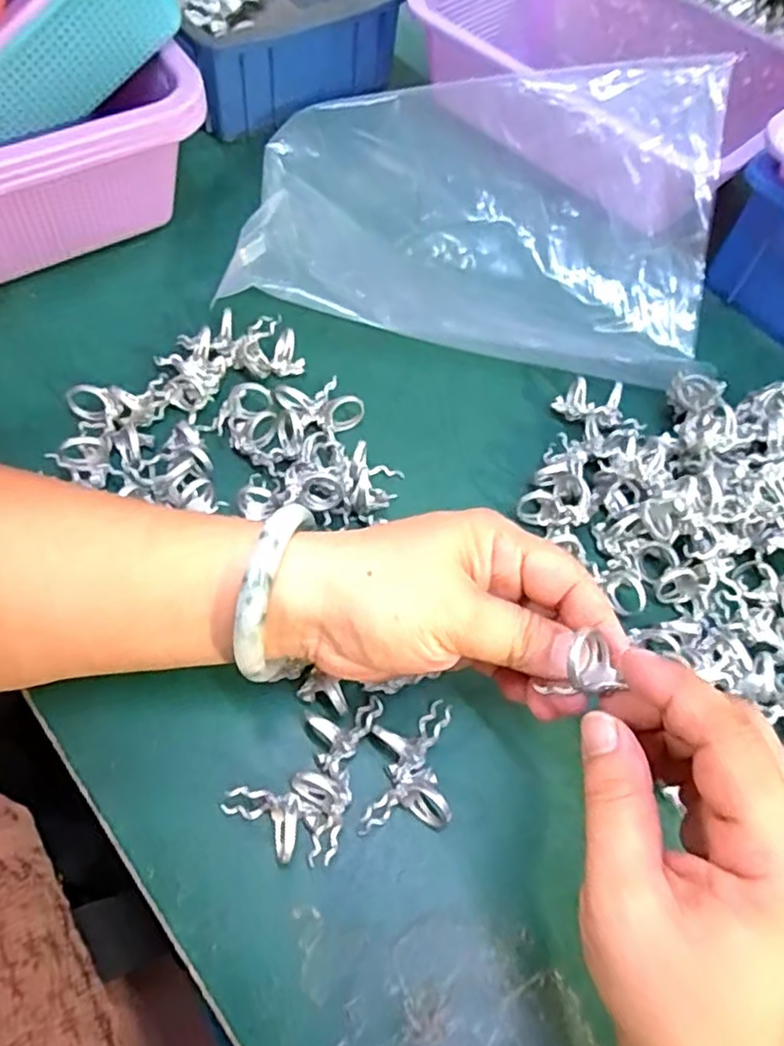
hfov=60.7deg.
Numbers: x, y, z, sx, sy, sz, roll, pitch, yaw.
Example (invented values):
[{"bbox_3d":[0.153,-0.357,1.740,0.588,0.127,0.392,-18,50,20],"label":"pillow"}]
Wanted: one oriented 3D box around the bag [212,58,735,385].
[{"bbox_3d":[0.057,-0.197,0.398,0.286,0.074,0.185,11,61,1],"label":"bag"}]

